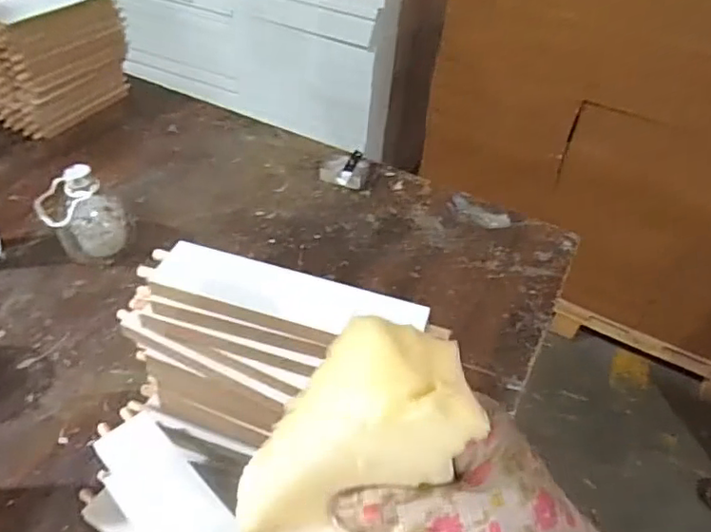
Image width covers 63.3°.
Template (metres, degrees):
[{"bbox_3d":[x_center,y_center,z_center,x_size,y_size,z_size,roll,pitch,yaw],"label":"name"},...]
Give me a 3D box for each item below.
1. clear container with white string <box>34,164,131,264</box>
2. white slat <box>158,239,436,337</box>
[{"bbox_3d":[-0.341,-0.060,0.729,0.101,0.118,0.068,-15,47,-21],"label":"clear container with white string"},{"bbox_3d":[-0.047,0.020,0.404,0.191,0.013,0.043,16,44,11],"label":"white slat"}]

